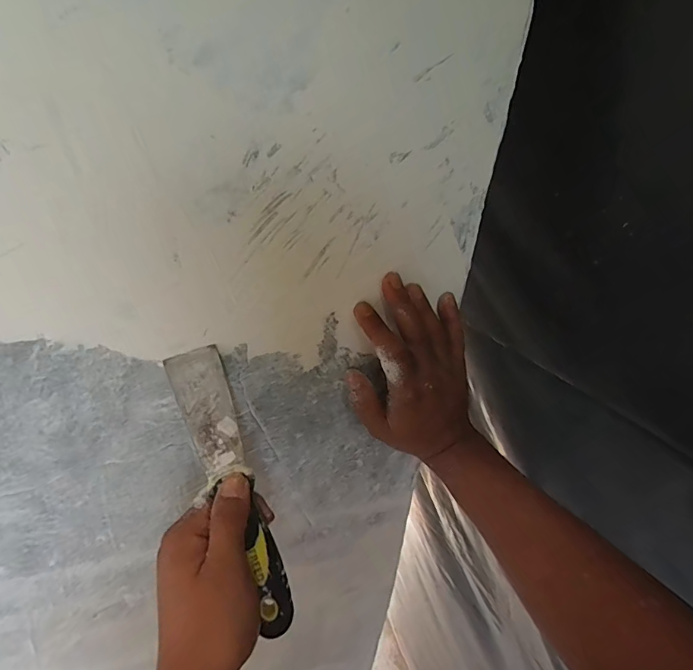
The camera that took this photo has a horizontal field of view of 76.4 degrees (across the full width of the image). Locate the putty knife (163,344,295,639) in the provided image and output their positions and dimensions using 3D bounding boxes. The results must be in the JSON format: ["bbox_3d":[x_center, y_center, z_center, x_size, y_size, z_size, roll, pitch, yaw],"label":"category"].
[{"bbox_3d":[-0.077,0.103,0.302,0.034,0.021,0.193,-16,79,-38],"label":"putty knife"}]

